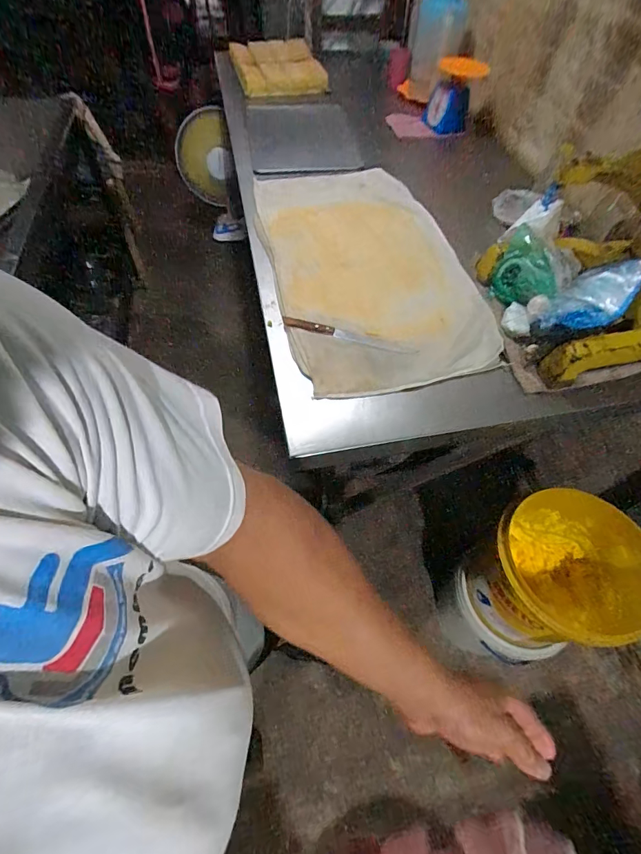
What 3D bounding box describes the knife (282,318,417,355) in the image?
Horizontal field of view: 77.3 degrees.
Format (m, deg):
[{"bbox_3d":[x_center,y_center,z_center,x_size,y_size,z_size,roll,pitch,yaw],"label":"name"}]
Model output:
[{"bbox_3d":[0.057,-0.186,0.814,0.273,0.016,0.035,16,57,9],"label":"knife"}]

